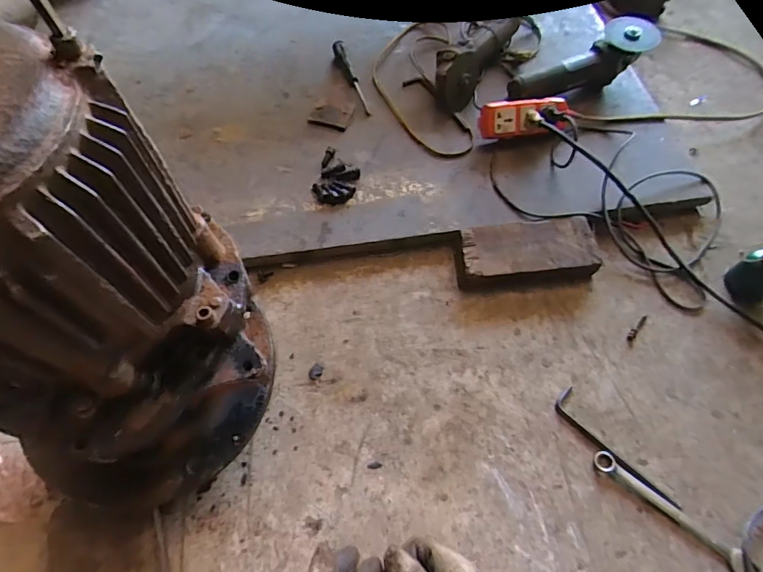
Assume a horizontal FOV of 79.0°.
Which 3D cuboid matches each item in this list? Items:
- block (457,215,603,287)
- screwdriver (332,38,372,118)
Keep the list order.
[{"bbox_3d":[0.236,-0.057,0.755,0.224,0.059,0.103,-8,62,-5],"label":"block"},{"bbox_3d":[-0.062,-0.419,0.925,0.029,0.035,0.192,-15,63,-8],"label":"screwdriver"}]

